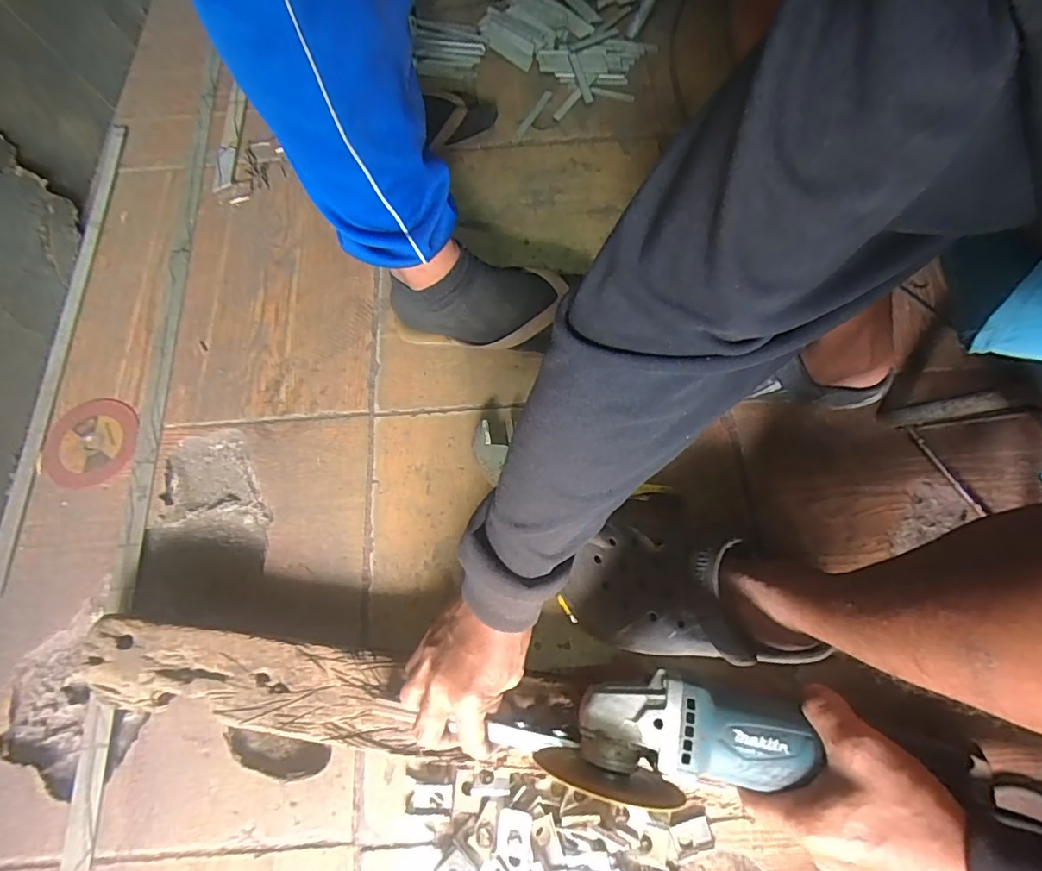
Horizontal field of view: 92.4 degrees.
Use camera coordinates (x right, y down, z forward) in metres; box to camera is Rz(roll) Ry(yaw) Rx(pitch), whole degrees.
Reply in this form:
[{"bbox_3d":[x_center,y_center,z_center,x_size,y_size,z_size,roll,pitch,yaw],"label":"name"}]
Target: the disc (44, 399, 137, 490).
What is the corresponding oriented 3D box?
[{"bbox_3d":[-0.485,0.007,0.563,0.101,0.004,0.103,-1,70,2],"label":"disc"}]

